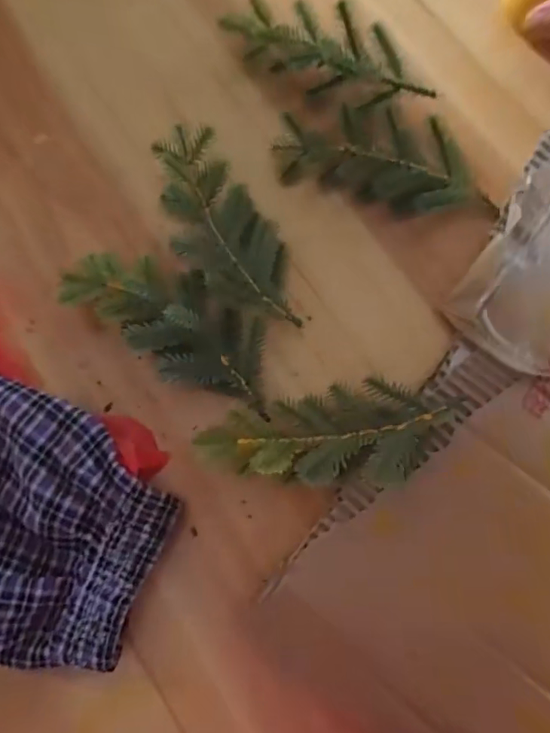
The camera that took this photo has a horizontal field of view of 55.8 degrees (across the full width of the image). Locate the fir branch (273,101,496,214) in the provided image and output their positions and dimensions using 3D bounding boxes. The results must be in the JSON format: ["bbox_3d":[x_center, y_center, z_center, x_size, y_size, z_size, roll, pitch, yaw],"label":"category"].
[{"bbox_3d":[0.063,-0.115,0.289,0.121,0.023,0.053,17,77,4],"label":"fir branch"}]

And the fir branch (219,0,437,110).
[{"bbox_3d":[0.032,-0.182,0.300,0.122,0.032,0.035,23,77,6],"label":"fir branch"}]

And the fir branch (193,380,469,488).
[{"bbox_3d":[0.028,0.031,0.247,0.124,0.030,0.045,2,76,1],"label":"fir branch"}]

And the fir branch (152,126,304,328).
[{"bbox_3d":[-0.027,-0.073,0.281,0.049,0.021,0.121,-31,78,-7],"label":"fir branch"}]

